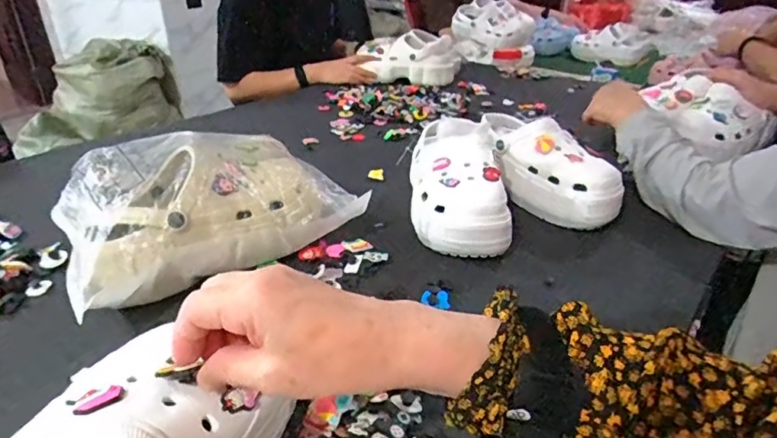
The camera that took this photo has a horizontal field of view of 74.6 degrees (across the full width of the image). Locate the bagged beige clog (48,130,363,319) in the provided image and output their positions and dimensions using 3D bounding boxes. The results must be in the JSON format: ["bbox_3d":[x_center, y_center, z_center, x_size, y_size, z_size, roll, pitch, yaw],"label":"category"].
[{"bbox_3d":[-0.210,-0.024,0.581,0.293,0.102,0.200,-22,36,-34],"label":"bagged beige clog"}]

